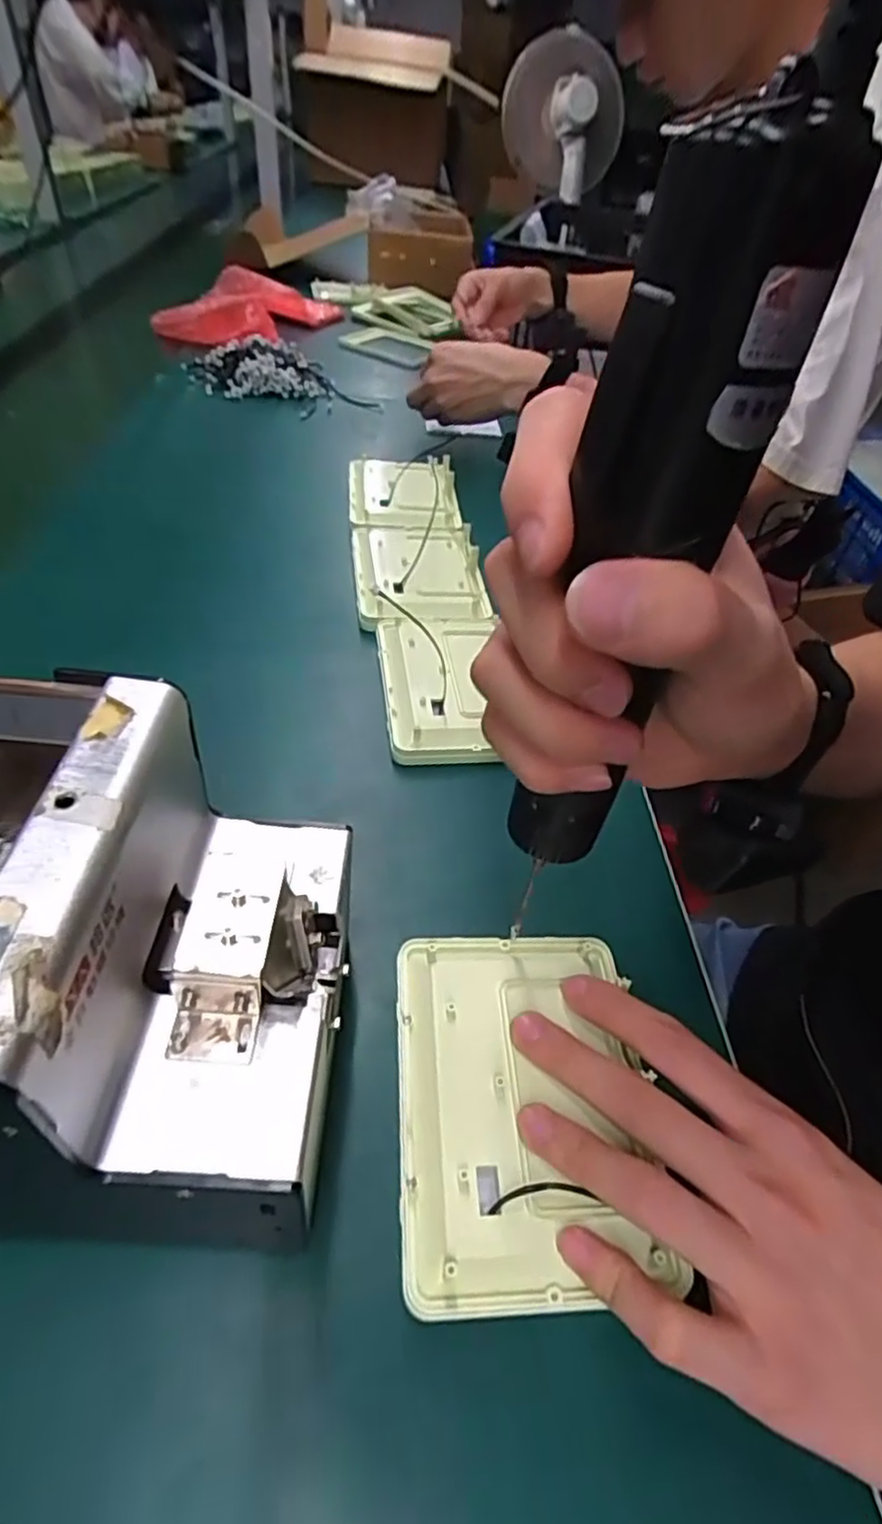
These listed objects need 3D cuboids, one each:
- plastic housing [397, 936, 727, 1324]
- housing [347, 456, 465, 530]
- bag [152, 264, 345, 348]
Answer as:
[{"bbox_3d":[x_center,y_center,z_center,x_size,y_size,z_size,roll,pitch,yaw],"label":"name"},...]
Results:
[{"bbox_3d":[0.033,0.127,0.265,0.097,0.019,0.134,-1,46,-5],"label":"plastic housing"},{"bbox_3d":[-0.036,-0.260,0.632,0.096,0.031,0.134,-3,46,-9],"label":"housing"},{"bbox_3d":[-0.276,-0.678,0.996,0.136,0.059,0.303,25,48,17],"label":"bag"}]

